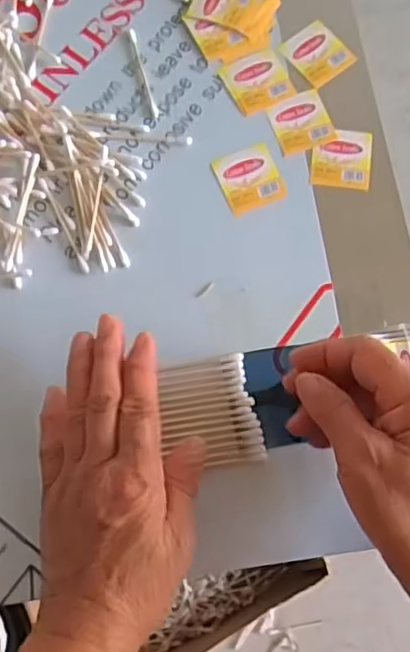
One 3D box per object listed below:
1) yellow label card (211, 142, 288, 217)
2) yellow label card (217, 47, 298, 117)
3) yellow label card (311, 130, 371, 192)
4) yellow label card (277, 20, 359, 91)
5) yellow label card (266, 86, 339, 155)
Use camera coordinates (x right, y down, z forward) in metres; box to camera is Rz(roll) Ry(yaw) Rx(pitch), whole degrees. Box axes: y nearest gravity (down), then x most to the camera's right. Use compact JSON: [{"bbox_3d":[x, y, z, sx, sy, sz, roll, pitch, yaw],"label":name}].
[{"bbox_3d":[0.030,-0.100,0.433,0.040,0.004,0.043,-22,77,-7],"label":"yellow label card"},{"bbox_3d":[0.038,-0.173,0.453,0.043,0.004,0.043,-23,77,-7],"label":"yellow label card"},{"bbox_3d":[0.093,-0.114,0.437,0.038,0.004,0.043,8,75,1],"label":"yellow label card"},{"bbox_3d":[0.081,-0.196,0.459,0.039,0.004,0.044,-36,79,-10],"label":"yellow label card"},{"bbox_3d":[0.067,-0.142,0.444,0.041,0.004,0.043,-20,77,-6],"label":"yellow label card"}]

